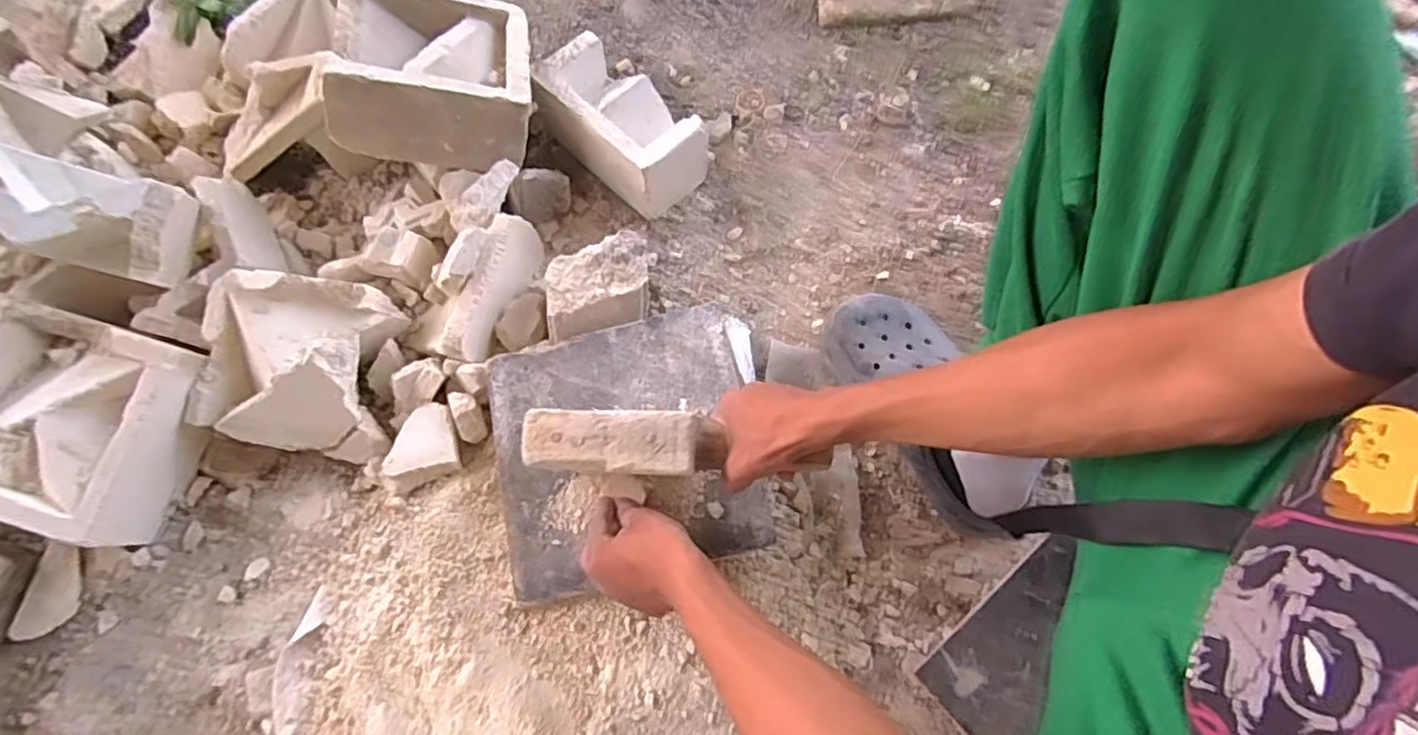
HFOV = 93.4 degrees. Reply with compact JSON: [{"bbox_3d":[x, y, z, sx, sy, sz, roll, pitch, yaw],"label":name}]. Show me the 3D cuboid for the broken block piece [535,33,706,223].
[{"bbox_3d":[-0.106,-0.293,0.801,0.197,0.090,0.112,39,76,14],"label":"broken block piece"}]

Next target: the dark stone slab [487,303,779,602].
[{"bbox_3d":[-0.078,0.073,0.643,0.248,0.020,0.244,-14,70,-3],"label":"dark stone slab"}]

